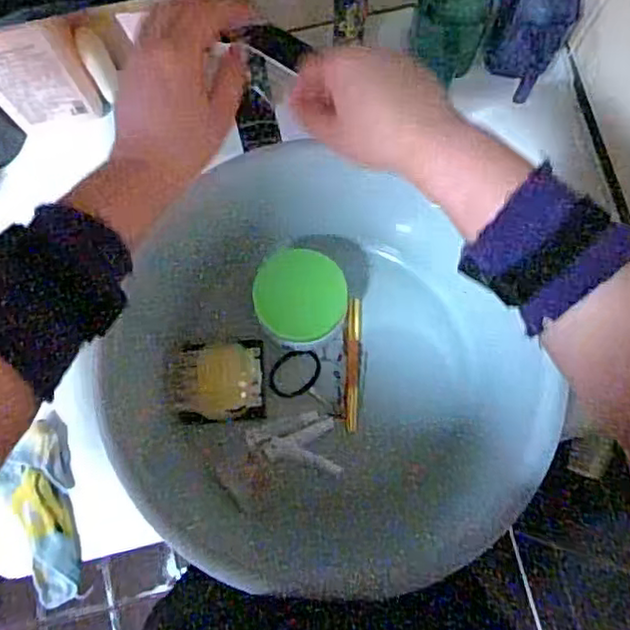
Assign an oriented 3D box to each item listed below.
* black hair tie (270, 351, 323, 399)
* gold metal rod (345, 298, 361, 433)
[{"bbox_3d":[-0.019,0.060,0.701,0.043,0.004,0.057,35,71,10],"label":"black hair tie"},{"bbox_3d":[0.039,0.050,0.695,0.014,0.012,0.138,2,78,2],"label":"gold metal rod"}]

